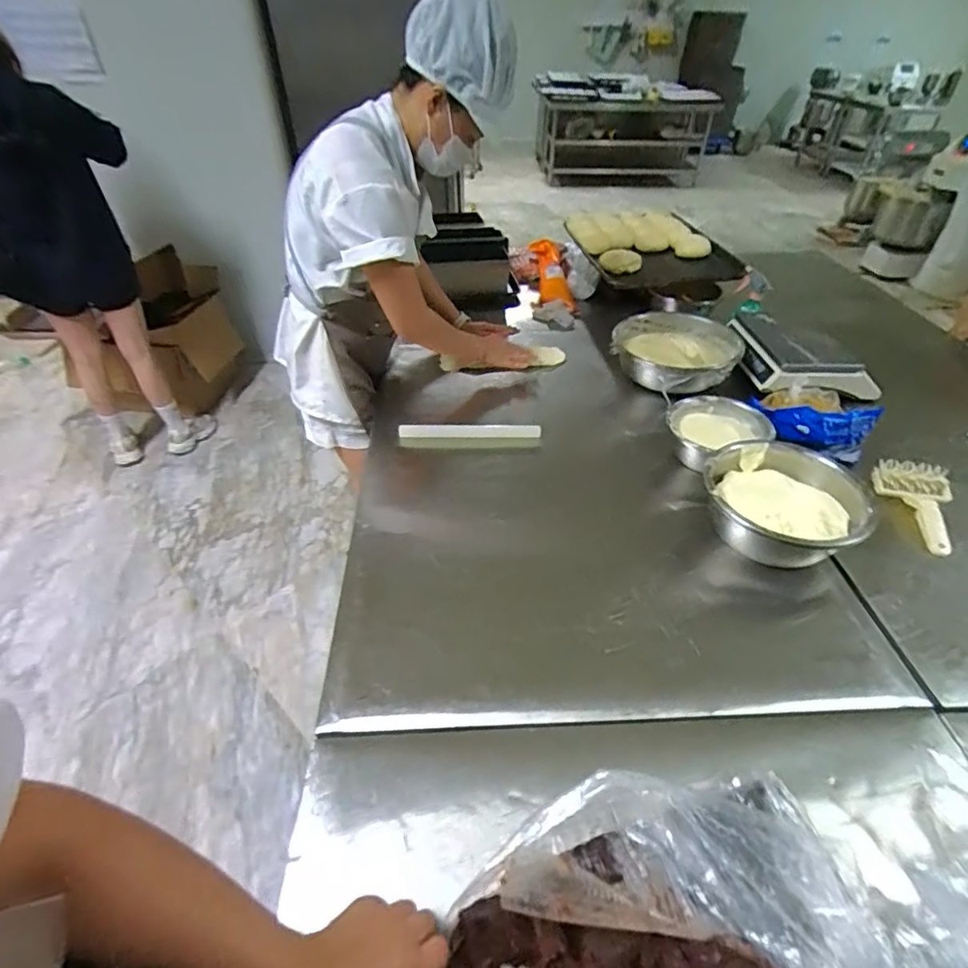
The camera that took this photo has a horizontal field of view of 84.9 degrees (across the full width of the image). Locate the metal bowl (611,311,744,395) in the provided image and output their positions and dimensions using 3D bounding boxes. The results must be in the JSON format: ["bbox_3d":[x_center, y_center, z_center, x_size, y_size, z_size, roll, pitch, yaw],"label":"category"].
[{"bbox_3d":[0.483,-0.327,1.314,0.285,0.088,0.285,0,43,0],"label":"metal bowl"}]

